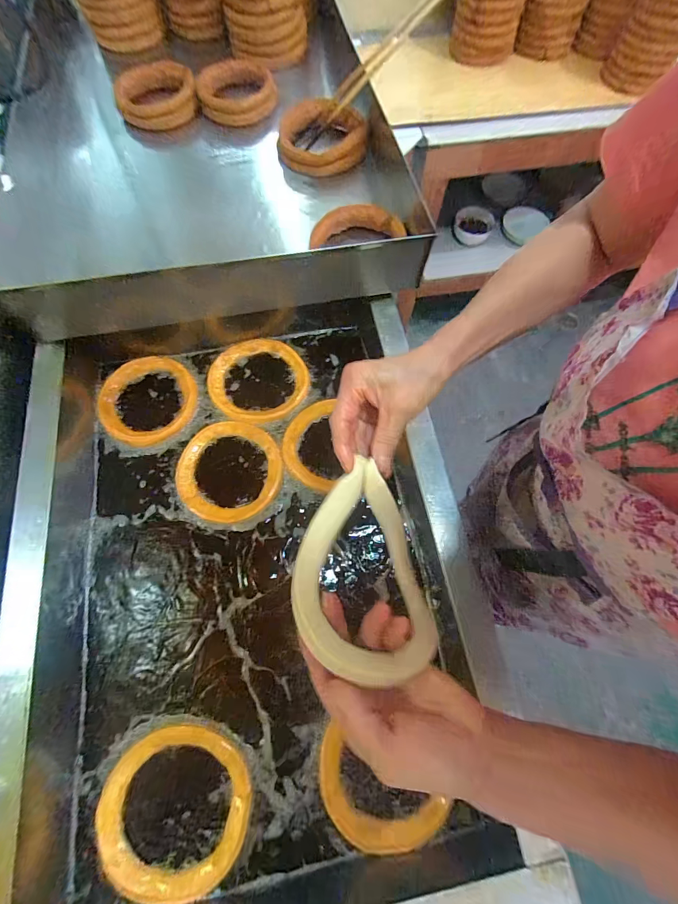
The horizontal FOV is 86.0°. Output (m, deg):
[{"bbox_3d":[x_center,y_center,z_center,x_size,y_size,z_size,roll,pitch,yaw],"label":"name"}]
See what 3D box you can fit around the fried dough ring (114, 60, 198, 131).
[{"bbox_3d":[-0.375,-0.747,0.761,0.162,0.070,0.148,1,69,-2],"label":"fried dough ring"}]

